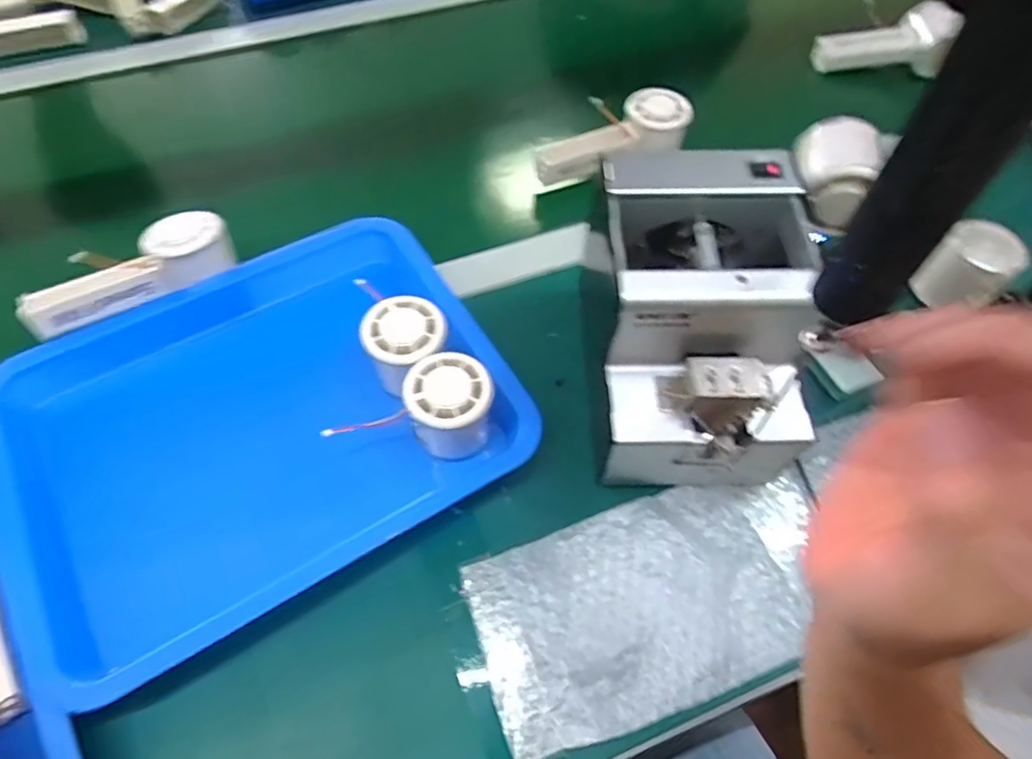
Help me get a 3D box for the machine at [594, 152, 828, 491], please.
[{"bbox_3d":[0.120,-0.034,0.421,0.121,0.156,0.172,-1,58,0],"label":"machine"}]

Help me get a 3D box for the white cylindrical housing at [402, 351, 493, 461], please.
[{"bbox_3d":[-0.046,0.022,0.440,0.056,0.063,0.055,-1,58,-1],"label":"white cylindrical housing"}]

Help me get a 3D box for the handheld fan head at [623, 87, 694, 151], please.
[{"bbox_3d":[0.136,-0.250,0.588,0.059,0.027,0.059,-3,58,-1],"label":"handheld fan head"}]

